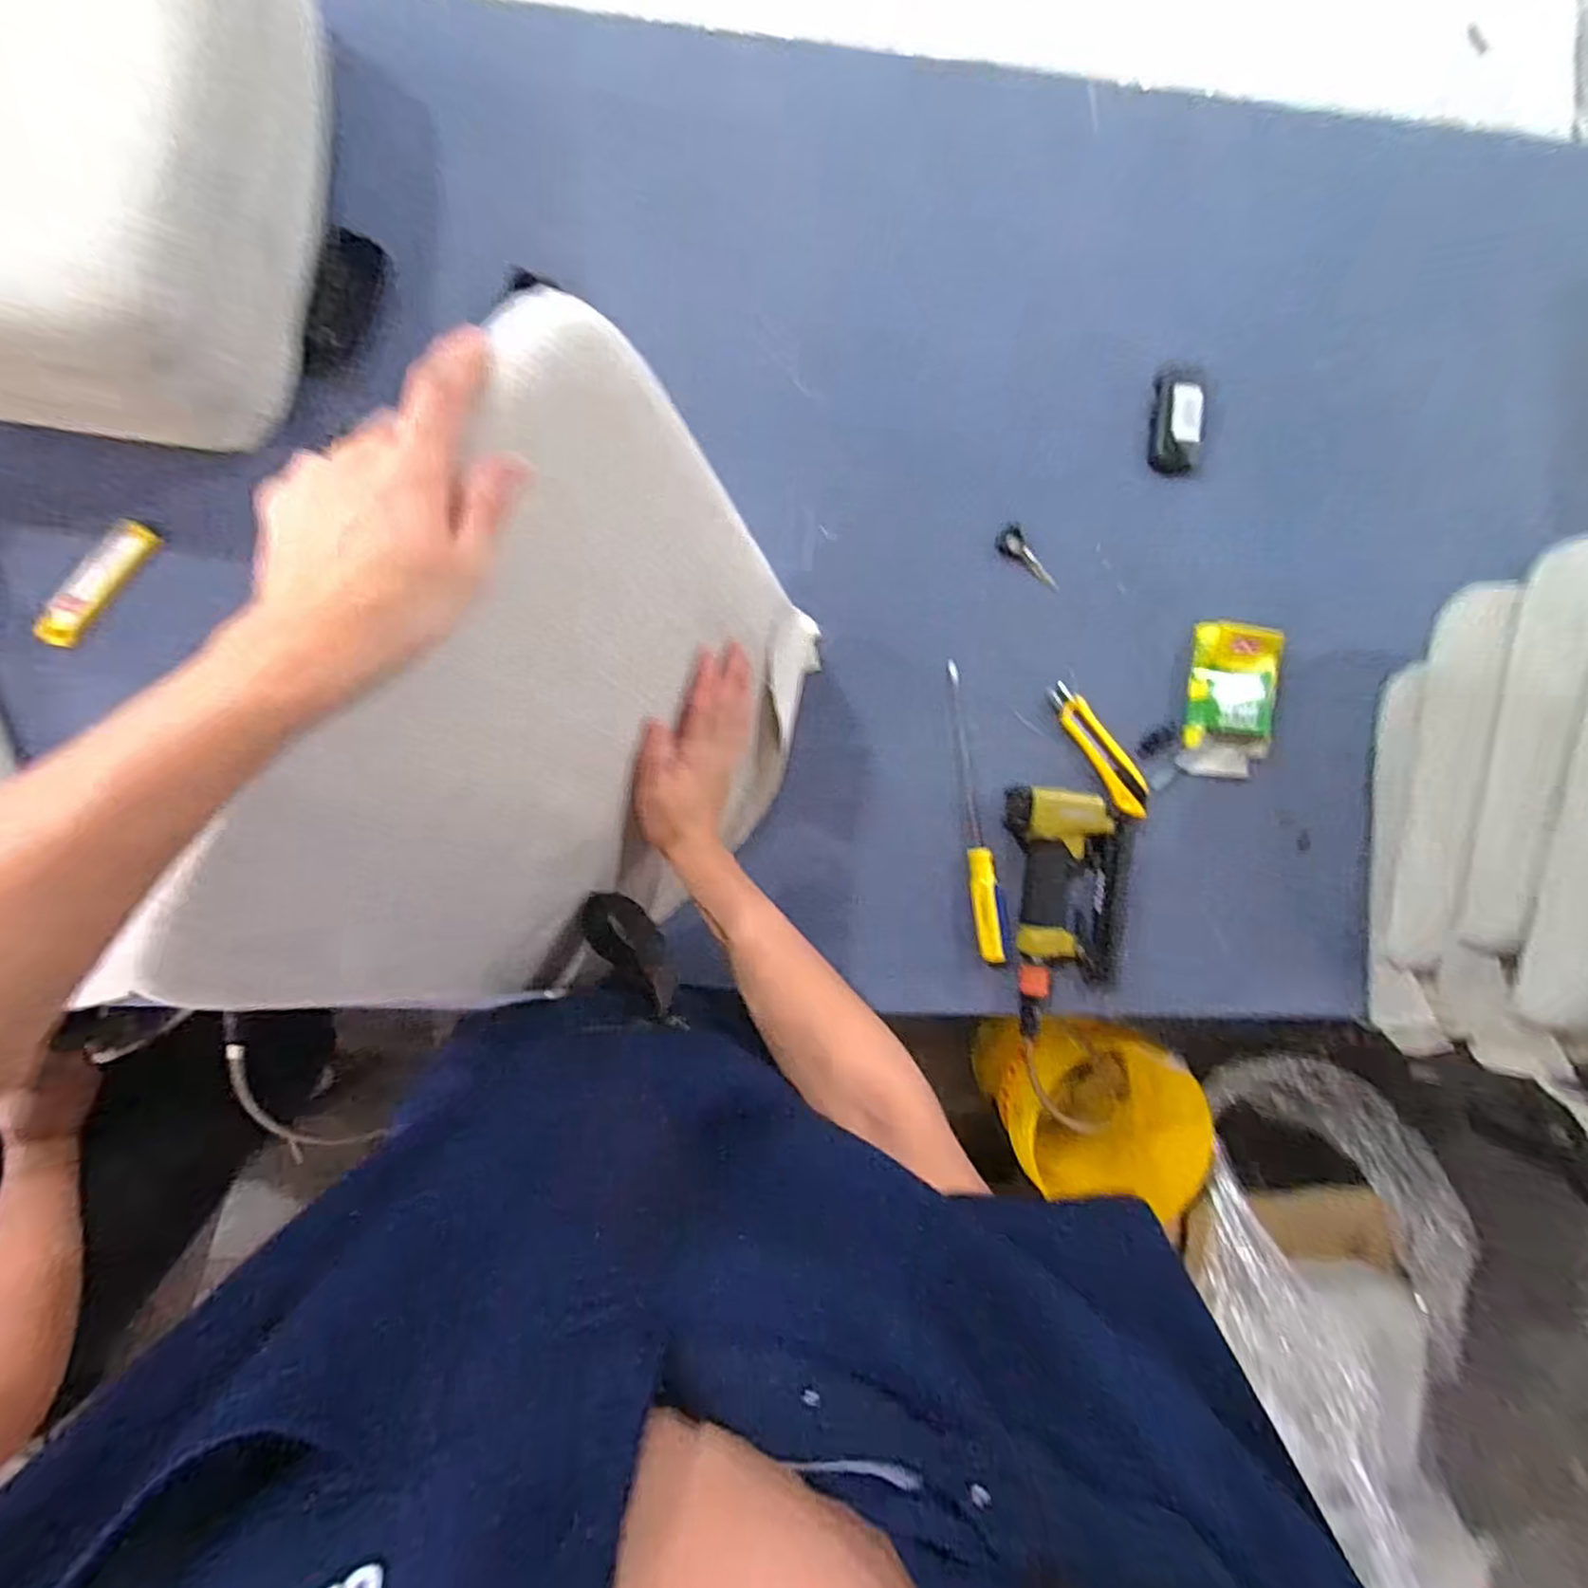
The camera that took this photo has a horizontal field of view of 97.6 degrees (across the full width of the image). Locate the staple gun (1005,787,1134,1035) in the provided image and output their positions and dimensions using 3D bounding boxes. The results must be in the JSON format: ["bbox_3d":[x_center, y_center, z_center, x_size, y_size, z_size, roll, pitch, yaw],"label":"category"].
[{"bbox_3d":[0.297,0.121,0.729,0.136,0.043,0.262,-4,92,-5],"label":"staple gun"}]

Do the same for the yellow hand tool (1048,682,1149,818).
[{"bbox_3d":[0.326,-0.047,0.743,0.037,0.026,0.160,-37,94,-3],"label":"yellow hand tool"}]

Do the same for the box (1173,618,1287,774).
[{"bbox_3d":[0.469,-0.101,0.740,0.093,0.042,0.162,3,91,-5],"label":"box"}]

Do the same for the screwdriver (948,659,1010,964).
[{"bbox_3d":[0.196,0.019,0.726,0.039,0.028,0.310,-7,92,-5],"label":"screwdriver"}]

